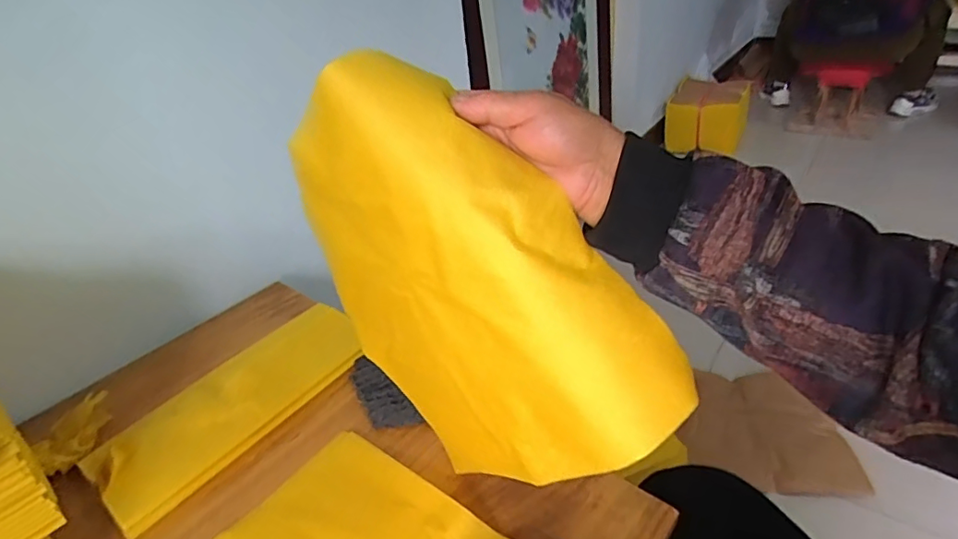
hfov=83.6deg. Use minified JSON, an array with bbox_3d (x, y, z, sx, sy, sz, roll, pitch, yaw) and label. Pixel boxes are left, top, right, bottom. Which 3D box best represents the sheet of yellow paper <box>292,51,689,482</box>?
[{"bbox_3d":[-0.026,0.026,0.383,0.237,0.289,0.056,-35,4,38],"label":"sheet of yellow paper"}]

